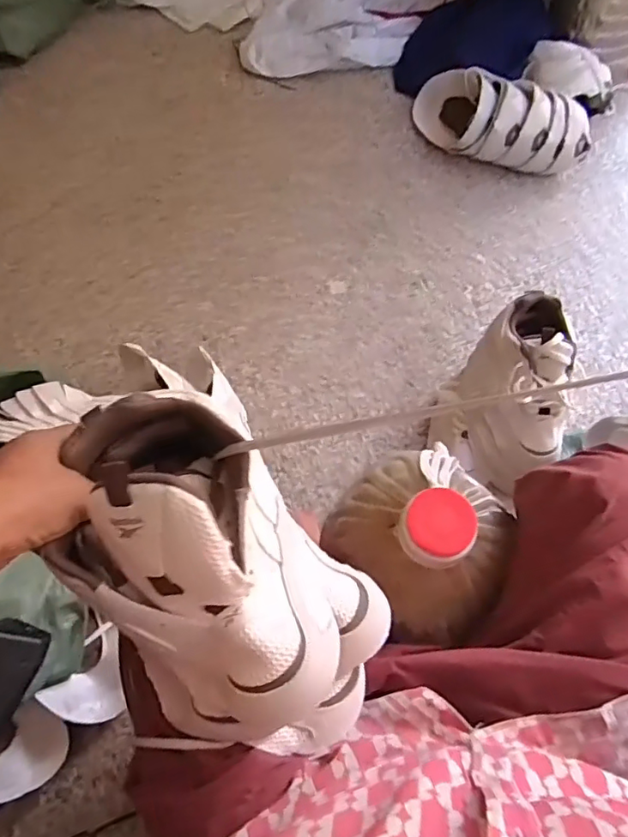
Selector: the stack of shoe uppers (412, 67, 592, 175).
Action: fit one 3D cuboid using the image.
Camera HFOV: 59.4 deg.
[{"bbox_3d":[0.369,-0.616,1.136,0.375,0.136,0.149,37,74,14],"label":"stack of shoe uppers"}]

